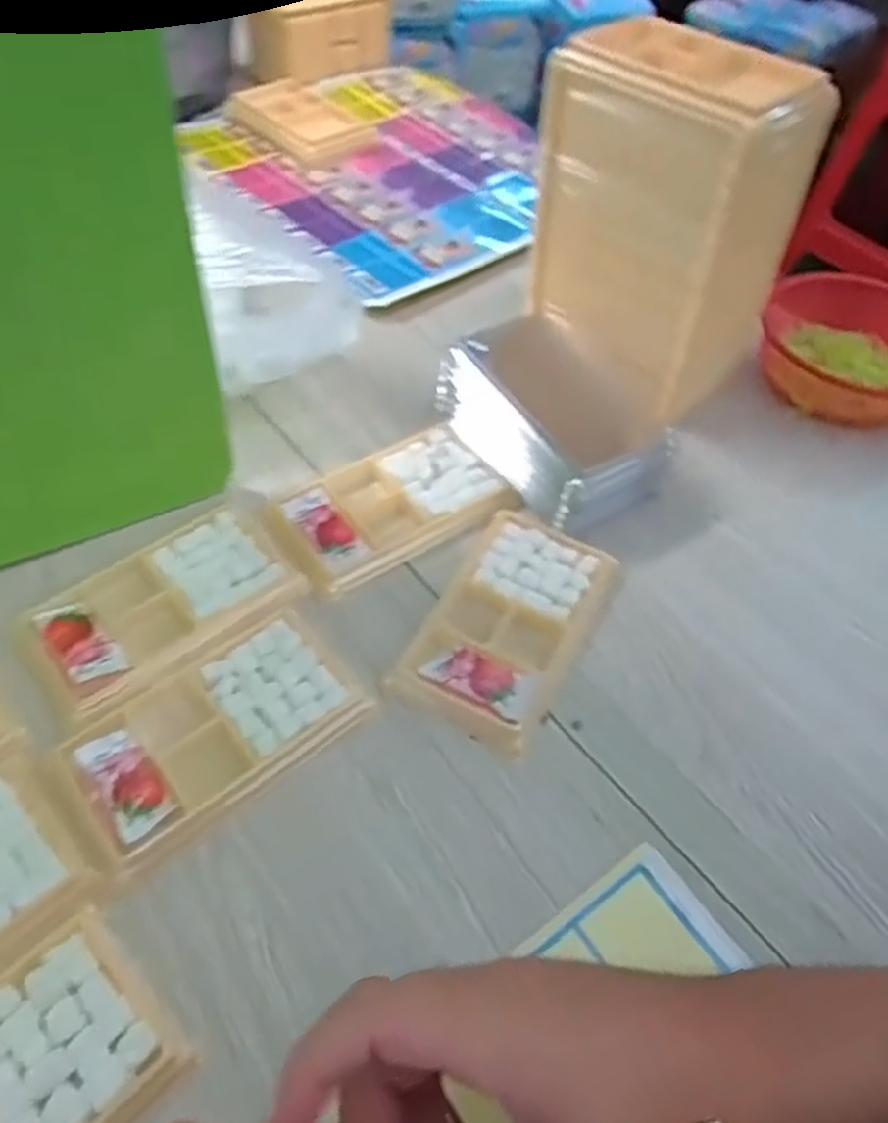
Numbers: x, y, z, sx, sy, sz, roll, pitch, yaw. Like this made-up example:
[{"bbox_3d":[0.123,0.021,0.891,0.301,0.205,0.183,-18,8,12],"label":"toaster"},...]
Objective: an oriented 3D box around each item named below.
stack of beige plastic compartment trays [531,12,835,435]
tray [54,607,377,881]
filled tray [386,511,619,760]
[{"bbox_3d":[0.144,-0.225,0.513,0.091,0.199,0.160,-34,62,-27],"label":"stack of beige plastic compartment trays"},{"bbox_3d":[-0.106,0.078,0.366,0.134,0.014,0.079,-31,61,-25],"label":"tray"},{"bbox_3d":[0.037,0.032,0.420,0.079,0.012,0.141,24,54,14],"label":"filled tray"}]

